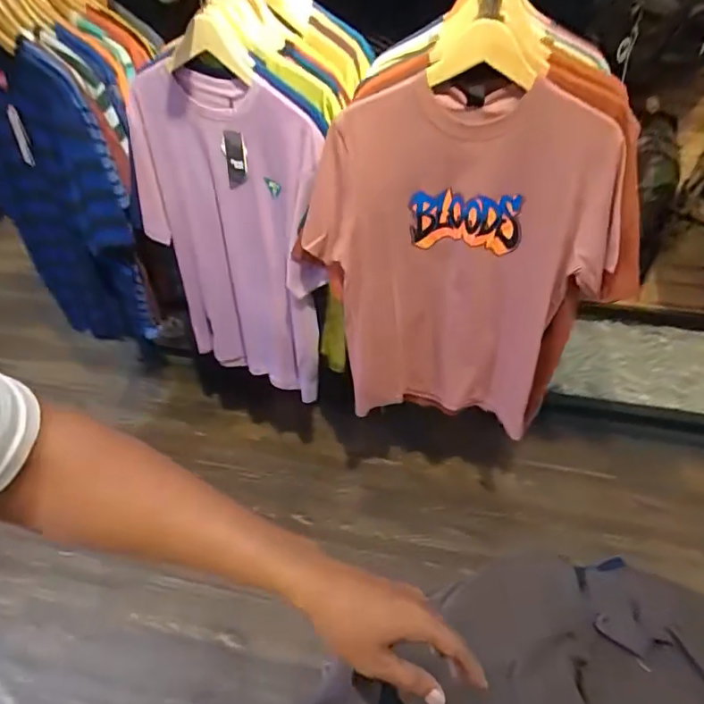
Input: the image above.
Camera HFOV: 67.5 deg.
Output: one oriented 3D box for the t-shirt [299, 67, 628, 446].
[{"bbox_3d":[0.177,-0.129,1.002,0.507,0.661,0.080,6,43,9],"label":"t-shirt"}]

